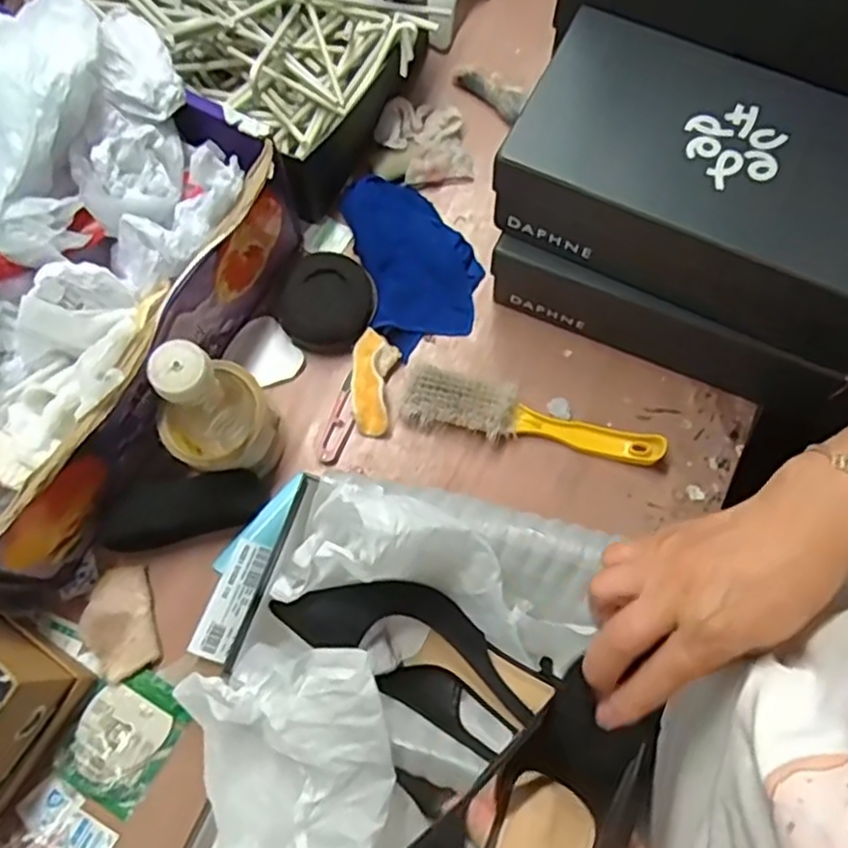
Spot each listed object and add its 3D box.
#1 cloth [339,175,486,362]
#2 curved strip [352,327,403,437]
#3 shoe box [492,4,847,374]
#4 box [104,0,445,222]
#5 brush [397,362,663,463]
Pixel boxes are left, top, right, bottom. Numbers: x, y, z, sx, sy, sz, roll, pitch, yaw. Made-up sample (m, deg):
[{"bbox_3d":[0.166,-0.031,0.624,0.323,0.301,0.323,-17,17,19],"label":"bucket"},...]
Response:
[{"bbox_3d":[-0.016,-0.164,0.684,0.116,0.035,0.183,-26,74,-7],"label":"cloth"},{"bbox_3d":[-0.045,-0.039,0.633,0.041,0.023,0.094,3,72,2],"label":"curved strip"},{"bbox_3d":[0.221,-0.182,0.537,0.298,0.100,0.155,27,75,9],"label":"shoe box"},{"bbox_3d":[-0.172,-0.392,0.693,0.236,0.117,0.334,-43,76,-12],"label":"box"},{"bbox_3d":[0.094,-0.007,0.628,0.225,0.034,0.051,13,73,5],"label":"brush"}]

